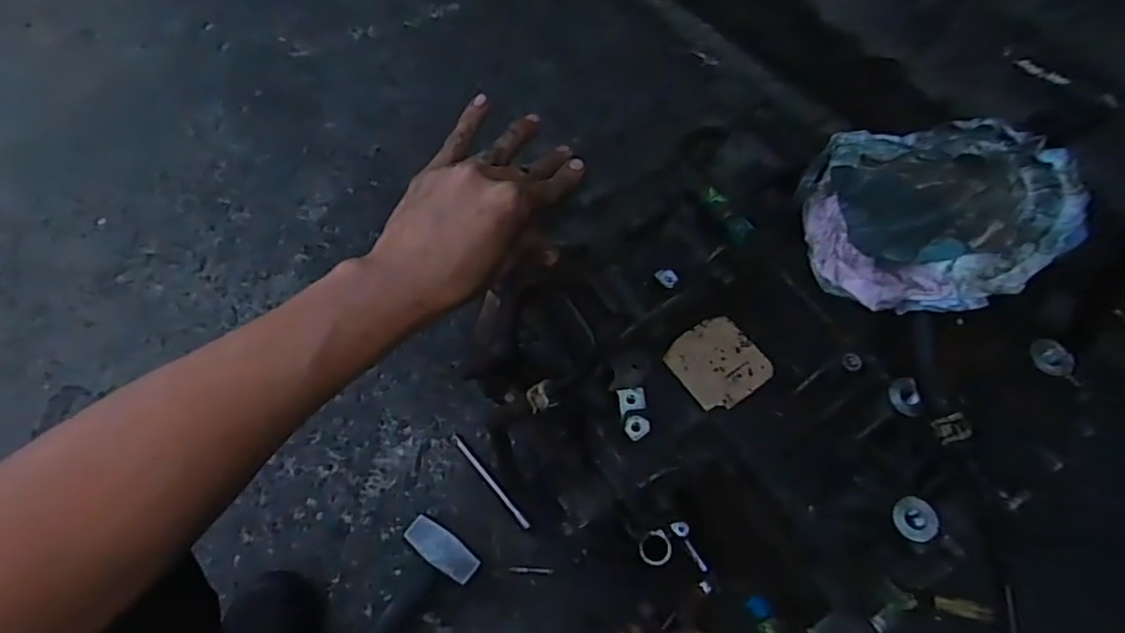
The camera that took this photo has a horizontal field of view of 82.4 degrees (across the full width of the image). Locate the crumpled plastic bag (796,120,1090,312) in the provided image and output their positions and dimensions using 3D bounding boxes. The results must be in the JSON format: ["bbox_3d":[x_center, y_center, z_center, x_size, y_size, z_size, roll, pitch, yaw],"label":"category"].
[{"bbox_3d":[0.244,-0.075,0.433,0.140,0.063,0.152,-42,69,-18],"label":"crumpled plastic bag"}]

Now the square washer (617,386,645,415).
[{"bbox_3d":[0.050,0.060,0.464,0.019,0.004,0.018,-7,63,-1],"label":"square washer"}]

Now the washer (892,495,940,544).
[{"bbox_3d":[0.231,0.133,0.421,0.028,0.004,0.028,-3,72,10],"label":"washer"}]

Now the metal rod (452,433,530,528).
[{"bbox_3d":[-0.088,0.201,0.787,0.010,0.011,0.149,-37,66,-15],"label":"metal rod"}]

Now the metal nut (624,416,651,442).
[{"bbox_3d":[0.053,0.078,0.456,0.018,0.005,0.016,-36,67,-15],"label":"metal nut"}]

